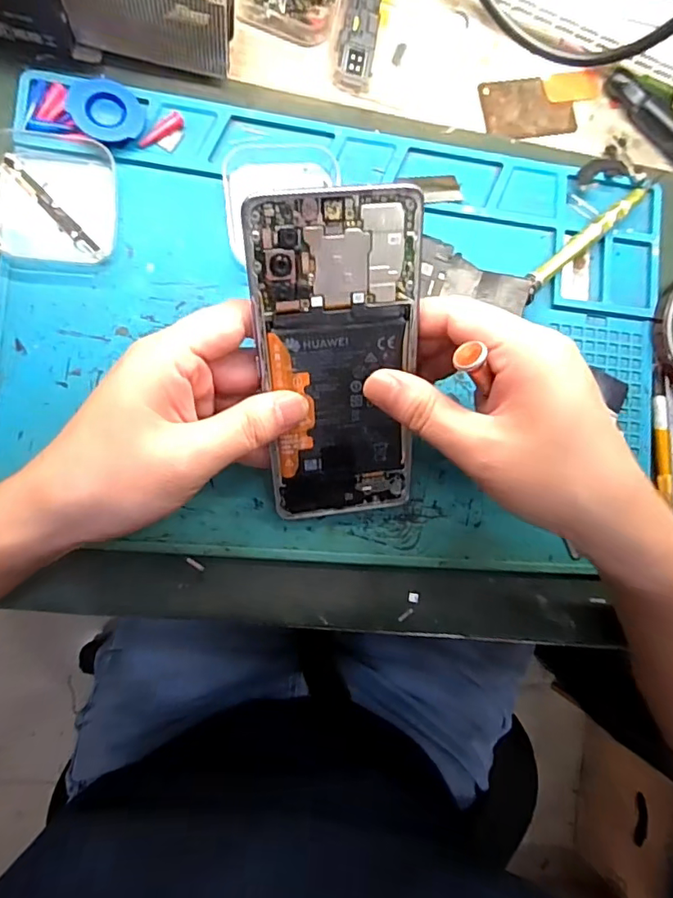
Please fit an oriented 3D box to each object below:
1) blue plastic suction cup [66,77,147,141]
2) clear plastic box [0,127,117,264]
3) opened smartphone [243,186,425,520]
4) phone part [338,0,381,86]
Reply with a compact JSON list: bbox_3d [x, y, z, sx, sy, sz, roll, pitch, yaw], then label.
[{"bbox_3d":[-0.120,-0.177,0.280,0.035,0.010,0.033,0,87,-9],"label":"blue plastic suction cup"},{"bbox_3d":[-0.148,-0.132,0.276,0.063,0.010,0.067,2,87,-9],"label":"clear plastic box"},{"bbox_3d":[0.002,-0.034,0.249,0.071,0.004,0.157,-8,122,-9],"label":"opened smartphone"},{"bbox_3d":[0.014,-0.247,0.308,0.021,0.004,0.063,8,101,-9],"label":"phone part"}]

